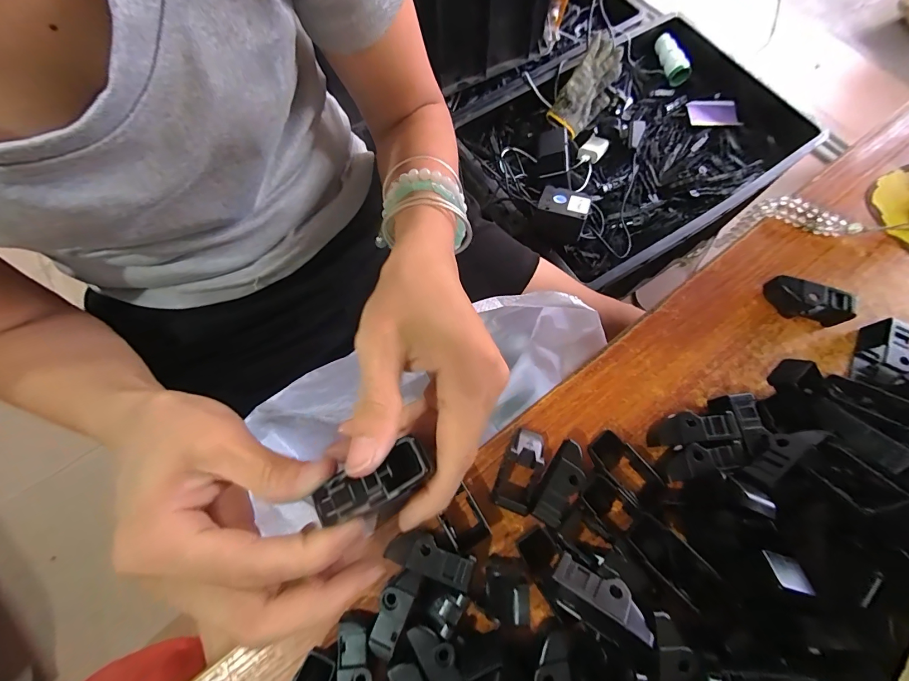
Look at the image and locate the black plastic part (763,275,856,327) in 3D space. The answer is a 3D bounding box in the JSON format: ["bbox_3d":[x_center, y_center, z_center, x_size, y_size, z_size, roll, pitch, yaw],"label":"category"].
[{"bbox_3d":[0.246,-0.027,0.266,0.051,0.026,0.013,24,73,8],"label":"black plastic part"}]

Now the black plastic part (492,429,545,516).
[{"bbox_3d":[0.039,0.079,0.235,0.023,0.019,0.047,19,72,7],"label":"black plastic part"}]

